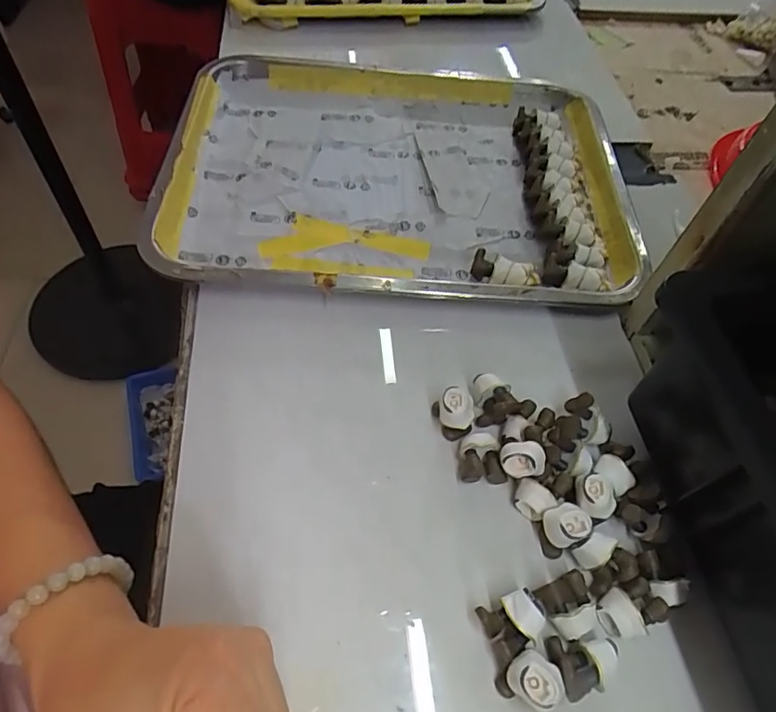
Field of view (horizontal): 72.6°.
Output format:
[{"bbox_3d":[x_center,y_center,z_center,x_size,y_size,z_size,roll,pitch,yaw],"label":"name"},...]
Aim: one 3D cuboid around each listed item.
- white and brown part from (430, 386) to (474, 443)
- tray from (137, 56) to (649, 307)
[{"bbox_3d":[0.037,0.033,0.302,0.022,0.025,0.021,7,56,1],"label":"white and brown part"},{"bbox_3d":[0.009,-0.156,0.414,0.344,0.030,0.266,3,56,-2],"label":"tray"}]

